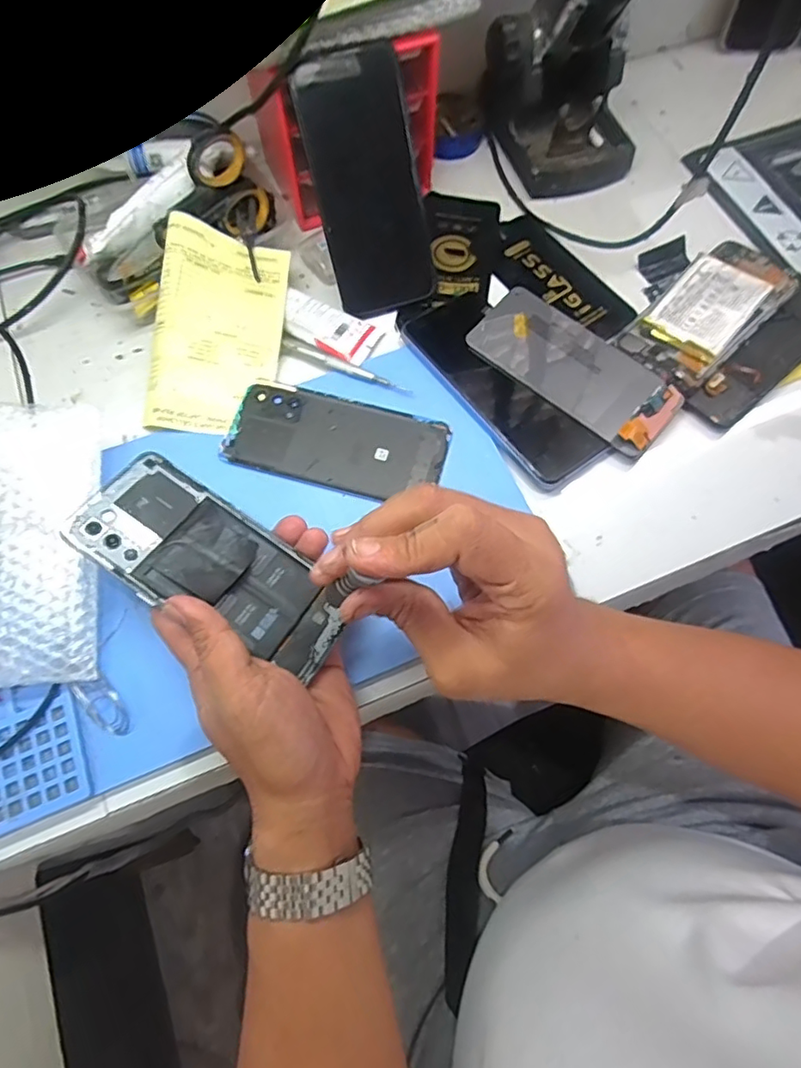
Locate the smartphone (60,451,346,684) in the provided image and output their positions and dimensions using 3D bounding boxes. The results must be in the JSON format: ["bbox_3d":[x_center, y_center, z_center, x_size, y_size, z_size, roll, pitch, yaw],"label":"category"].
[{"bbox_3d":[-0.103,0.016,0.321,0.156,0.010,0.070,35,59,0],"label":"smartphone"}]

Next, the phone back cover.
[{"bbox_3d":[-0.046,-0.065,0.406,0.152,0.004,0.069,14,70,6],"label":"phone back cover"}]

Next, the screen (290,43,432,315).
[{"bbox_3d":[-0.022,-0.251,0.418,0.077,0.160,0.011,-18,32,-7],"label":"screen"}]

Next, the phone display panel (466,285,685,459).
[{"bbox_3d":[0.128,-0.125,0.422,0.156,0.009,0.074,40,73,14],"label":"phone display panel"}]

